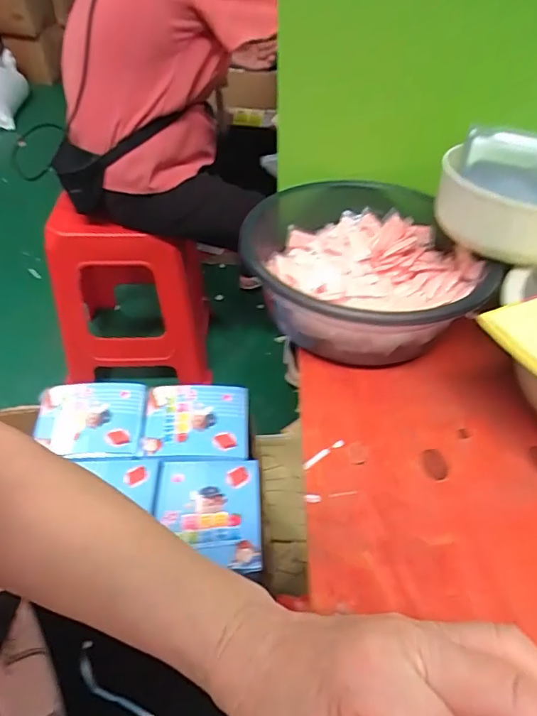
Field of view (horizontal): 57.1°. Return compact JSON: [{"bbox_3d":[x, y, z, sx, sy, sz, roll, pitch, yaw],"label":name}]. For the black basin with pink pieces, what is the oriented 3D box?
[{"bbox_3d":[0.099,-0.090,0.554,0.243,0.105,0.255,1,45,-1],"label":"black basin with pink pieces"}]

